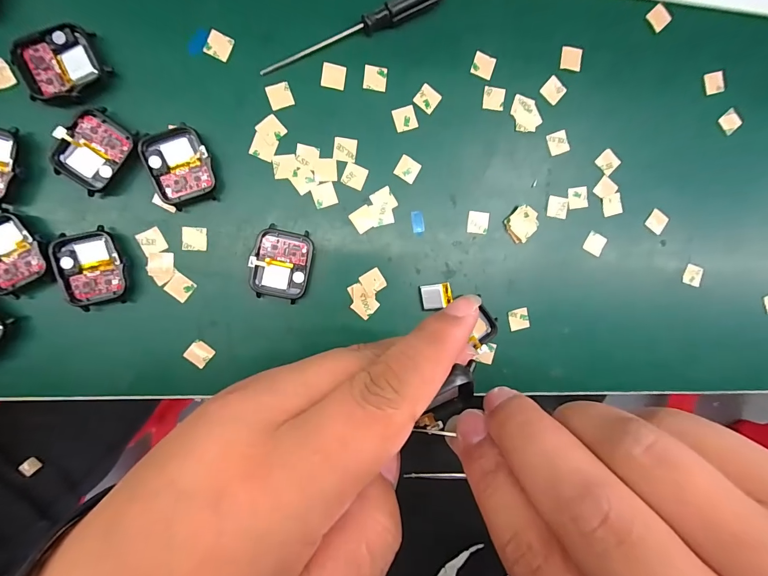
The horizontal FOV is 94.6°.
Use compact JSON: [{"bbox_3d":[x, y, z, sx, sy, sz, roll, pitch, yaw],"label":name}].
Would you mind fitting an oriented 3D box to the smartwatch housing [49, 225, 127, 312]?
[{"bbox_3d":[-0.183,-0.012,0.224,0.038,0.011,0.046,-12,96,-7],"label":"smartwatch housing"}]

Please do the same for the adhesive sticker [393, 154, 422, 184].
[{"bbox_3d":[0.017,-0.083,0.249,0.016,0.004,0.016,30,90,-8],"label":"adhesive sticker"}]

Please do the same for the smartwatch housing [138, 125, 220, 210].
[{"bbox_3d":[-0.129,-0.078,0.225,0.038,0.012,0.048,-21,97,-6],"label":"smartwatch housing"}]

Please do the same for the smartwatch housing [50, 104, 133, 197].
[{"bbox_3d":[-0.178,-0.084,0.218,0.036,0.010,0.046,33,89,-9],"label":"smartwatch housing"}]

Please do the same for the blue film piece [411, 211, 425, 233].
[{"bbox_3d":[0.024,-0.047,0.252,0.009,0.004,0.015,-10,96,-7],"label":"blue film piece"}]

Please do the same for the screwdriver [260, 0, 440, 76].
[{"bbox_3d":[-0.018,-0.169,0.232,0.130,0.013,0.013,-28,97,-5],"label":"screwdriver"}]

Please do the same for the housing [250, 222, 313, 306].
[{"bbox_3d":[-0.068,-0.016,0.238,0.037,0.011,0.046,12,93,-9],"label":"housing"}]

